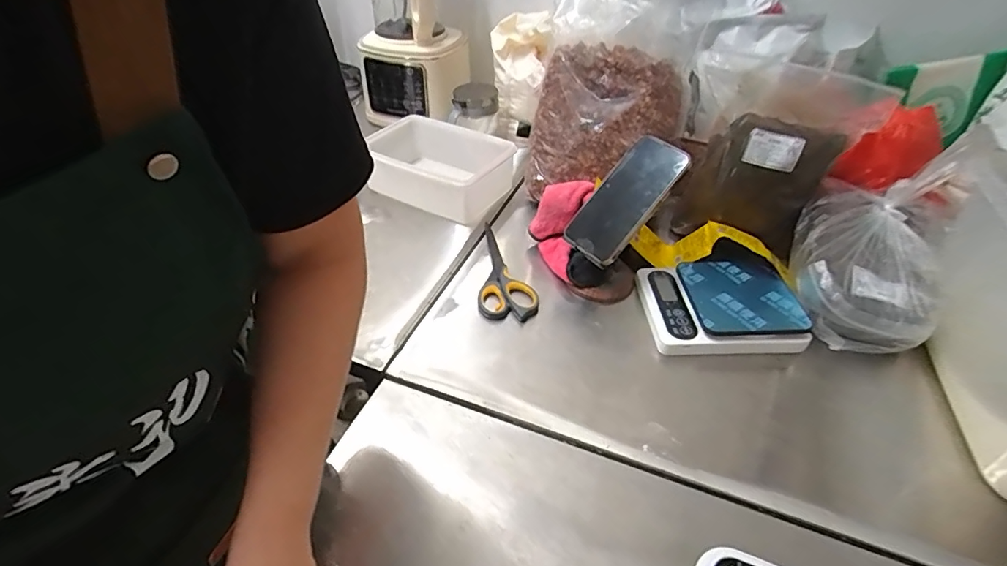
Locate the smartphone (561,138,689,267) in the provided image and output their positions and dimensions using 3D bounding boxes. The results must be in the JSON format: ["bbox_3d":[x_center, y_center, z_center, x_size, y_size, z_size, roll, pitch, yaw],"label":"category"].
[{"bbox_3d":[0.143,-0.103,0.601,0.158,0.017,0.084,-51,55,7],"label":"smartphone"}]

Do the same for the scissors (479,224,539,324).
[{"bbox_3d":[0.008,-0.019,0.661,0.071,0.017,0.178,1,41,1],"label":"scissors"}]

